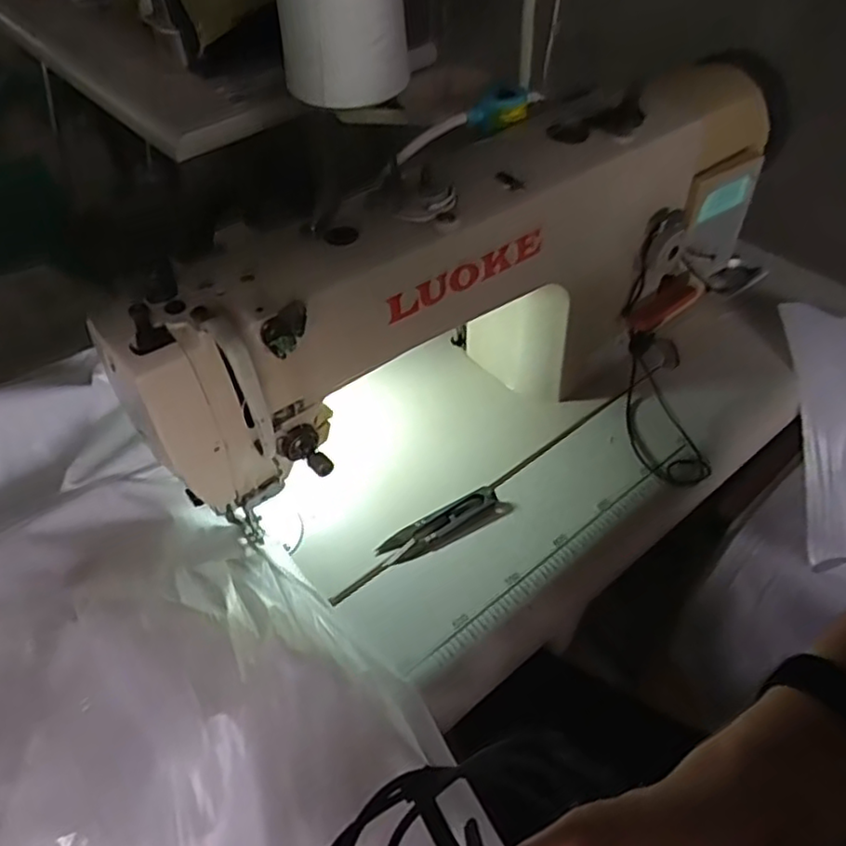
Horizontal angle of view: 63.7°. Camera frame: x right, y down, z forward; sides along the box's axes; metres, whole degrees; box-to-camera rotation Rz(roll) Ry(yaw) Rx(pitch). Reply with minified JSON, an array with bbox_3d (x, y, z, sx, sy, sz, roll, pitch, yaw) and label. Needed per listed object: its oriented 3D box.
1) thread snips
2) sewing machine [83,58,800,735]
[{"bbox_3d":[0.015,0.080,0.527,0.101,0.007,0.028,-25,51,-19],"label":"thread snips"},{"bbox_3d":[0.086,-0.072,0.518,0.544,0.246,0.273,-34,55,-25],"label":"sewing machine"}]

